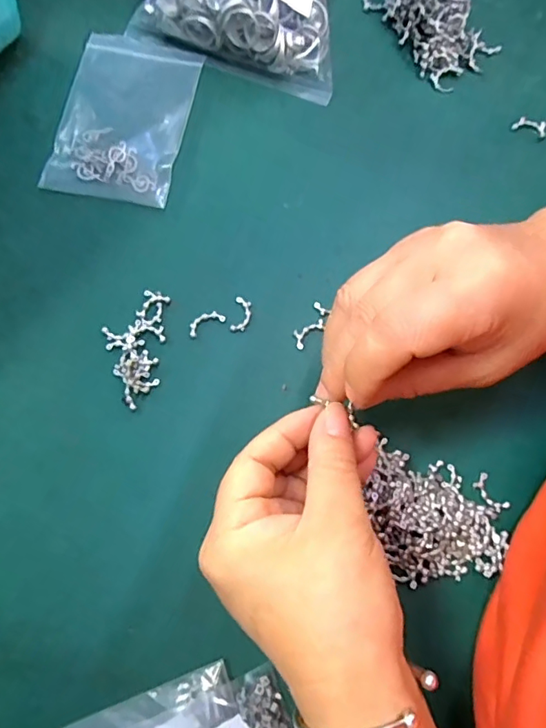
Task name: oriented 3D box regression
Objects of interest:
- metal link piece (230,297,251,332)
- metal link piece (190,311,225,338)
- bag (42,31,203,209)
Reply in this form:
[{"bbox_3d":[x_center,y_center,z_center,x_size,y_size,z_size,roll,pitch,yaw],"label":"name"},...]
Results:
[{"bbox_3d":[-0.019,-0.029,0.300,0.010,0.004,0.021,11,75,1],"label":"metal link piece"},{"bbox_3d":[-0.040,-0.025,0.299,0.022,0.004,0.009,-29,78,-9],"label":"metal link piece"},{"bbox_3d":[-0.096,-0.162,0.329,0.081,0.009,0.120,9,75,0],"label":"bag"}]

